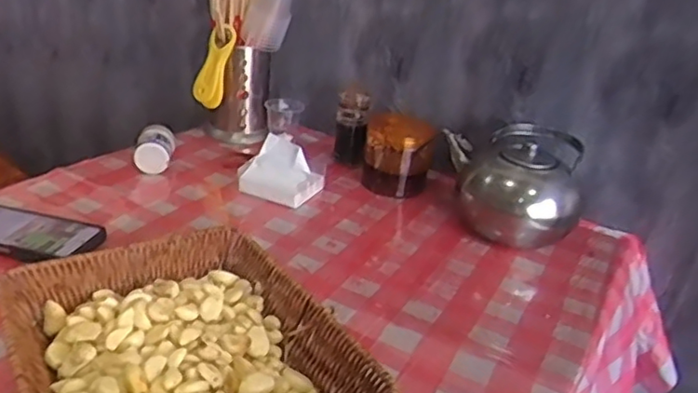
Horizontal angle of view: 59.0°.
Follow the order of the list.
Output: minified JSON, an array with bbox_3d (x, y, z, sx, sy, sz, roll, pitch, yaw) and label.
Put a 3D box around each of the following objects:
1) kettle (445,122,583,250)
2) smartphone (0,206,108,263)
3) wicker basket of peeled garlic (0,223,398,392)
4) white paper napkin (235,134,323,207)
[{"bbox_3d":[0.223,-0.016,0.855,0.175,0.123,0.156,9,26,4],"label":"kettle"},{"bbox_3d":[-0.368,0.041,0.693,0.158,0.015,0.084,11,26,8],"label":"smartphone"},{"bbox_3d":[-0.133,0.138,0.497,0.227,0.073,0.283,-11,32,-33],"label":"wicker basket of peeled garlic"},{"bbox_3d":[-0.098,-0.033,0.871,0.109,0.076,0.089,12,27,10],"label":"white paper napkin"}]

